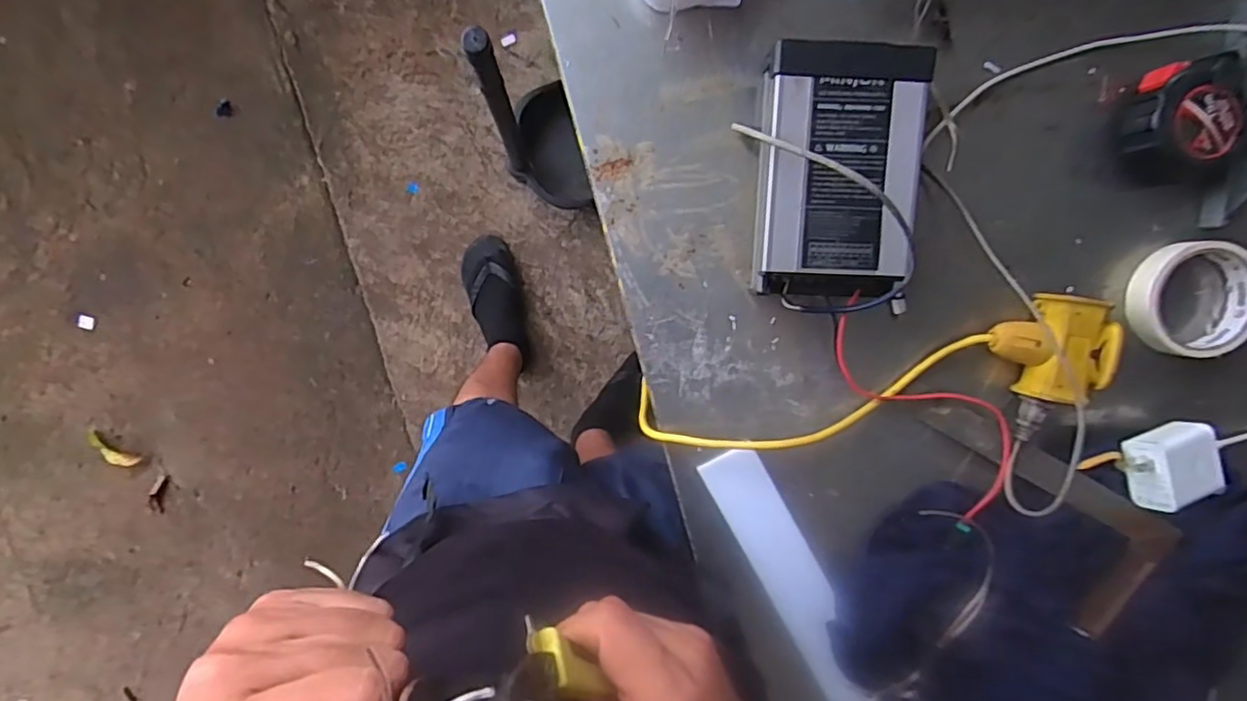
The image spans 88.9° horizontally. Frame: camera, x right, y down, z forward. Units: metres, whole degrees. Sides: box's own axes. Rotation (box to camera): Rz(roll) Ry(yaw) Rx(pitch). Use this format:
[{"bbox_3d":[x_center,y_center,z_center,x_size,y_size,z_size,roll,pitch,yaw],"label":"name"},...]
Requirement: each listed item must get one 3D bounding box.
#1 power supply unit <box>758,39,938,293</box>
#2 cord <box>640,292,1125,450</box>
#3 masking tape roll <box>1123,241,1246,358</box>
[{"bbox_3d":[0.159,-0.126,0.469,0.114,0.054,0.185,2,99,1],"label":"power supply unit"},{"bbox_3d":[0.194,0.028,0.503,0.361,0.041,0.072,-13,97,4],"label":"cord"},{"bbox_3d":[0.455,-0.040,0.504,0.087,0.039,0.085,0,100,0],"label":"masking tape roll"}]

